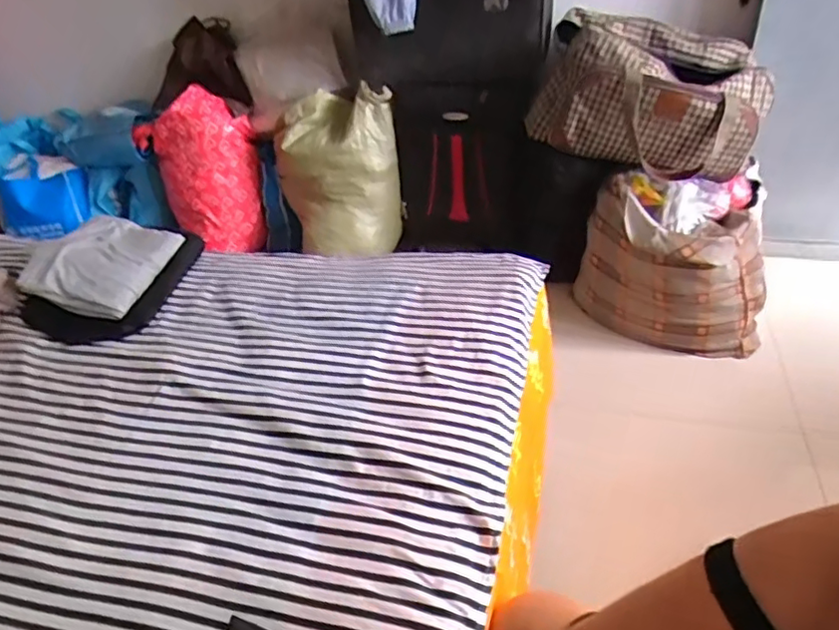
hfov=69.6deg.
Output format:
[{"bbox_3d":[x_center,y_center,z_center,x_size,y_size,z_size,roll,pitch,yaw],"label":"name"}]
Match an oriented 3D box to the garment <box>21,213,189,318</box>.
[{"bbox_3d":[-0.523,-0.081,1.017,0.165,0.097,0.199,8,41,17],"label":"garment"}]

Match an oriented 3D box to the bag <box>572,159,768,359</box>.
[{"bbox_3d":[0.634,-0.138,1.527,0.440,0.372,0.337,1,38,9],"label":"bag"}]

